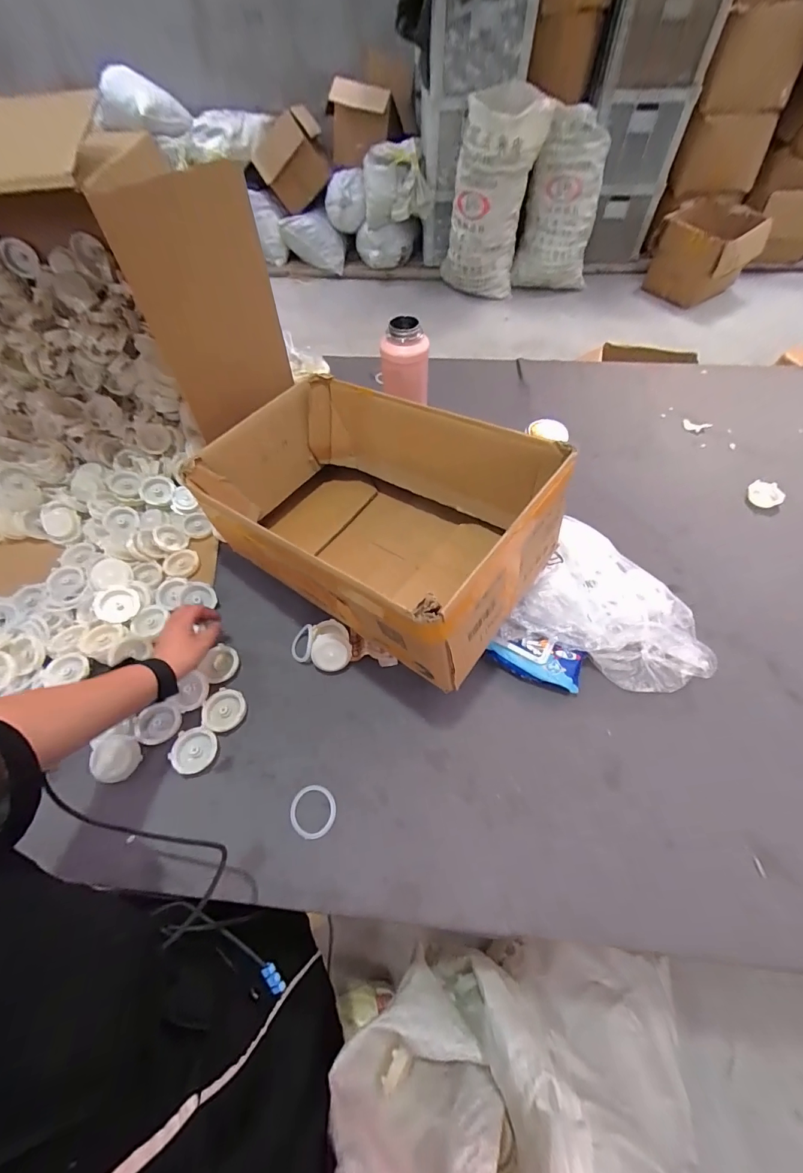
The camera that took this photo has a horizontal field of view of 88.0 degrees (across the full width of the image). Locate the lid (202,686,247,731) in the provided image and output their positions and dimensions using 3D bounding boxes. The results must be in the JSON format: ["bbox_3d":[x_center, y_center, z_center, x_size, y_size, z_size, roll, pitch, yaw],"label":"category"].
[{"bbox_3d":[-0.254,0.178,0.597,0.057,0.008,0.059,0,56,1],"label":"lid"}]

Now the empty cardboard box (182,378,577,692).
[{"bbox_3d":[-0.055,-0.115,0.650,0.522,0.246,0.320,32,62,20],"label":"empty cardboard box"}]

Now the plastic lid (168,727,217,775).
[{"bbox_3d":[-0.283,0.223,0.566,0.059,0.006,0.058,0,56,1],"label":"plastic lid"}]

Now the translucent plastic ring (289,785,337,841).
[{"bbox_3d":[-0.113,0.287,0.529,0.057,0.004,0.060,0,56,1],"label":"translucent plastic ring"}]

